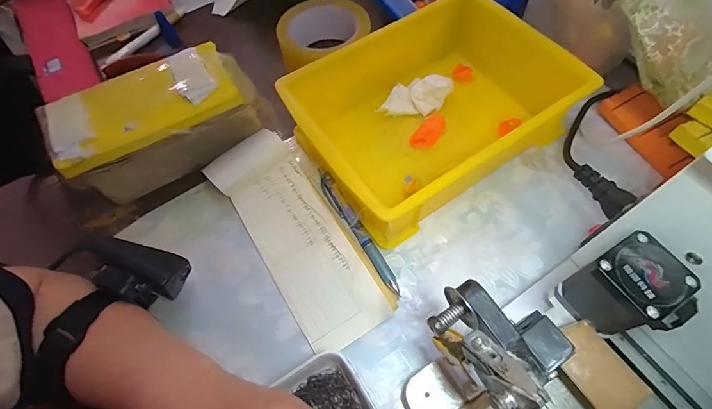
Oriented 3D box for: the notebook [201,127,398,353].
[{"bbox_3d":[-0.050,0.018,0.334,0.088,0.031,0.210,-32,65,-13],"label":"notebook"}]

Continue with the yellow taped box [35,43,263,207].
[{"bbox_3d":[-0.177,-0.073,0.354,0.167,0.091,0.080,-29,64,-12],"label":"yellow taped box"}]

